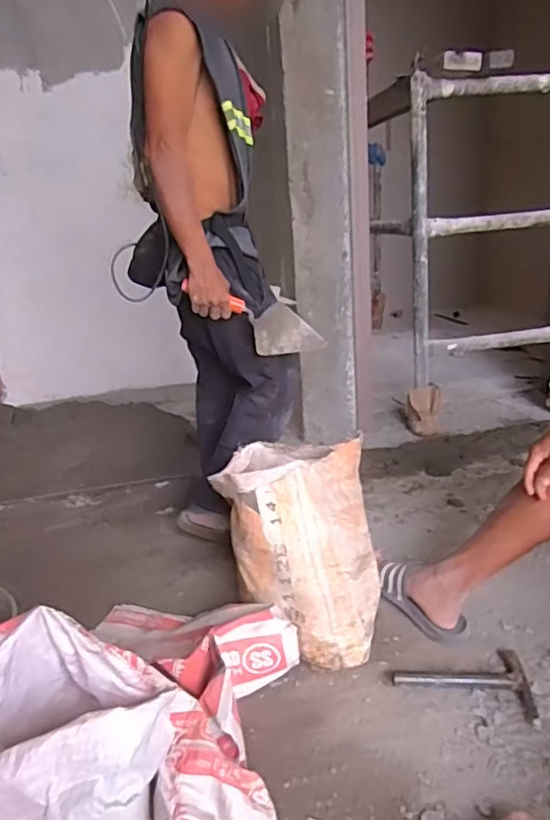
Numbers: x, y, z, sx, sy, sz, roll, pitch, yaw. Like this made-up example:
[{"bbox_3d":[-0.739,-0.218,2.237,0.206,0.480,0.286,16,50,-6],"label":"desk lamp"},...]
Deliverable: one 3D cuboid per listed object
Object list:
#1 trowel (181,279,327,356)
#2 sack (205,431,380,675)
[{"bbox_3d":[-0.044,-0.186,1.242,0.317,0.109,0.044,22,18,-11],"label":"trowel"},{"bbox_3d":[0.052,0.277,1.252,0.311,0.330,0.374,-5,19,0],"label":"sack"}]

